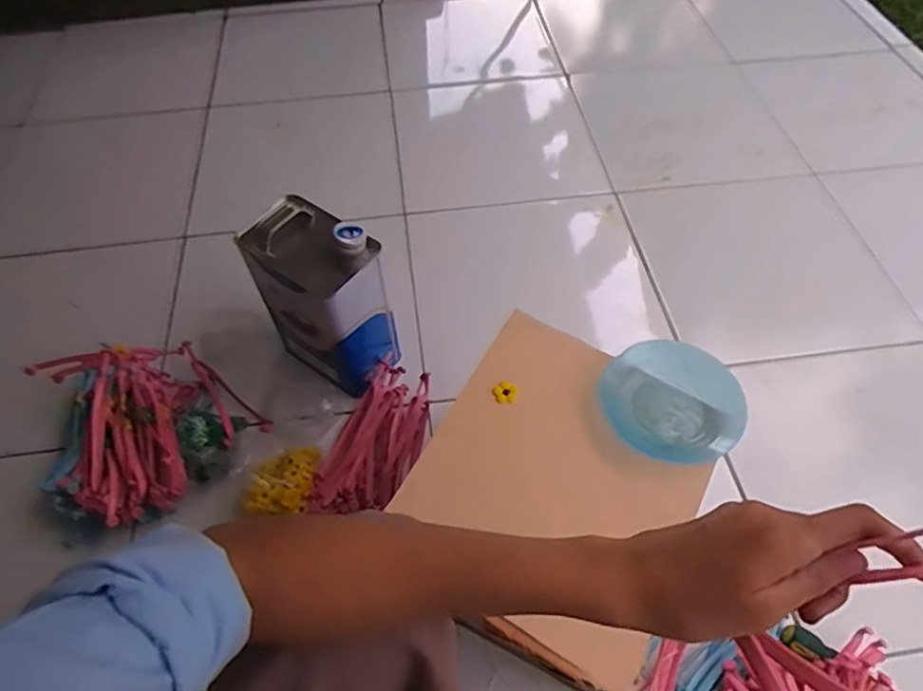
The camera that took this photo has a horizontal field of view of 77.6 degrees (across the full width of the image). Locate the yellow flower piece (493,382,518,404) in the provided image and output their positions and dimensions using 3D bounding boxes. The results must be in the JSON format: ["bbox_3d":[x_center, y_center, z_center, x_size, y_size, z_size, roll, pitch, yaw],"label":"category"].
[{"bbox_3d":[0.045,0.047,0.576,0.024,0.004,0.021,-22,94,-11],"label":"yellow flower piece"}]

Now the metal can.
[{"bbox_3d":[-0.183,-0.061,0.777,0.155,0.251,0.117,37,64,23],"label":"metal can"}]

